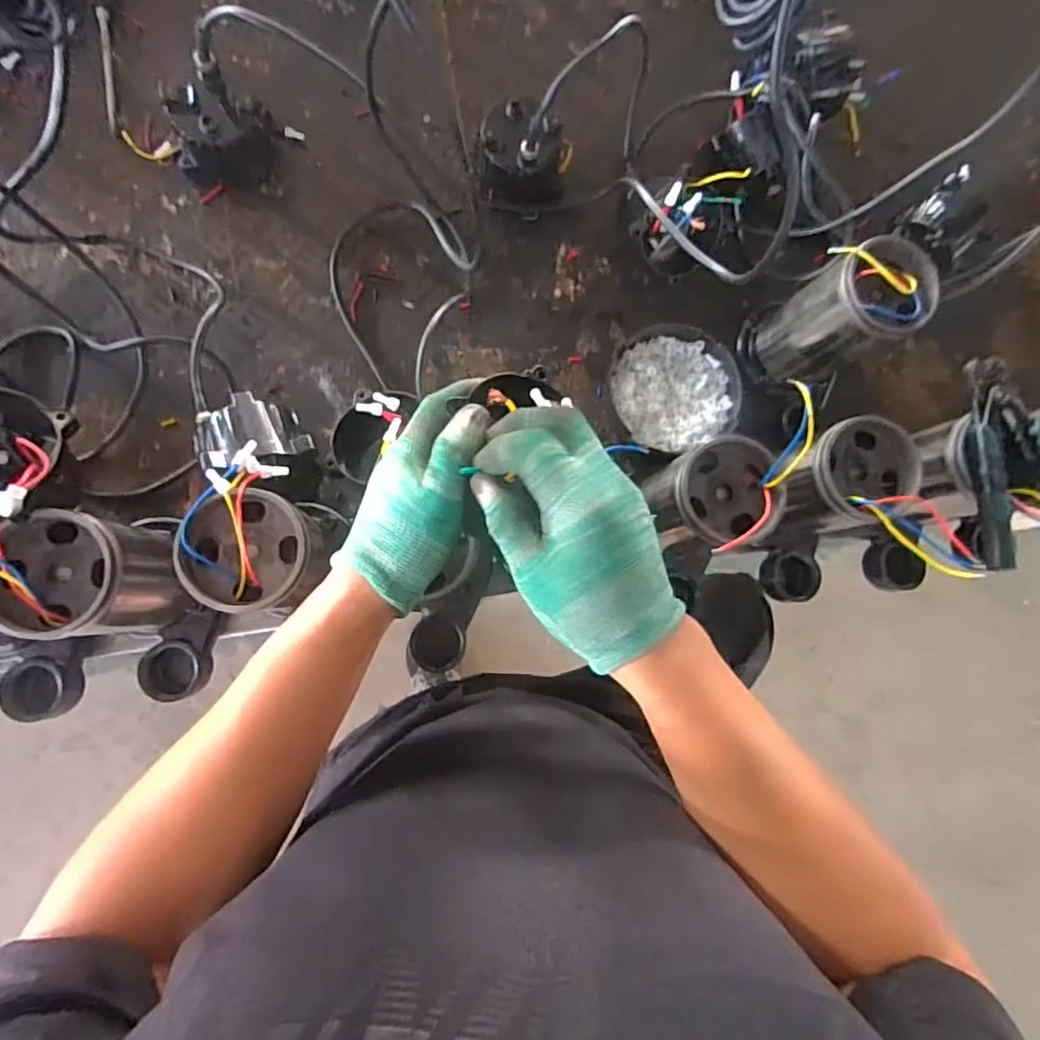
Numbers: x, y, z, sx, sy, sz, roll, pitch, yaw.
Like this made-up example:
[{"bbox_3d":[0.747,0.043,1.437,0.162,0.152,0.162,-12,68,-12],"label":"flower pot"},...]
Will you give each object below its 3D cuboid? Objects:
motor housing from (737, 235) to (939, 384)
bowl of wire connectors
[{"bbox_3d":[0.313,-0.202,0.589,0.100,0.159,0.093,-22,87,-9],"label":"motor housing"},{"bbox_3d":[0.166,-0.146,0.647,0.135,0.060,0.136,1,85,-8],"label":"bowl of wire connectors"}]

